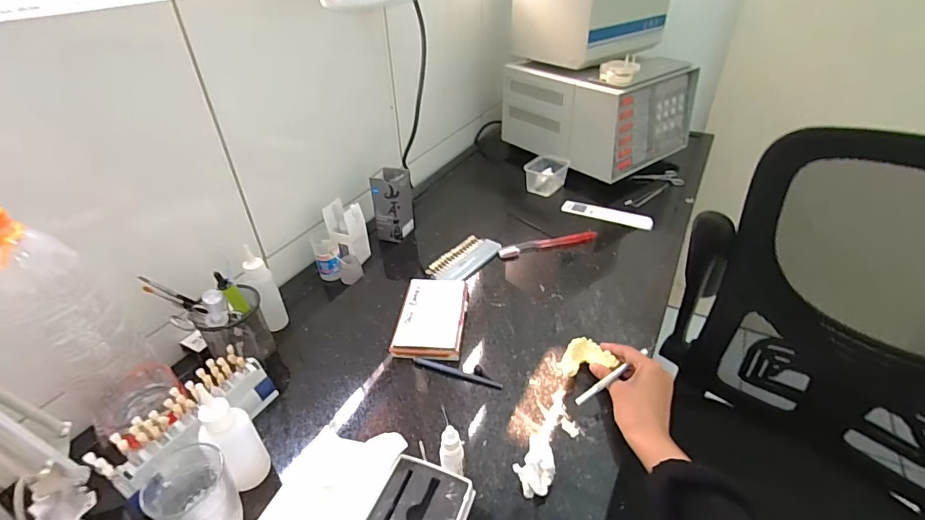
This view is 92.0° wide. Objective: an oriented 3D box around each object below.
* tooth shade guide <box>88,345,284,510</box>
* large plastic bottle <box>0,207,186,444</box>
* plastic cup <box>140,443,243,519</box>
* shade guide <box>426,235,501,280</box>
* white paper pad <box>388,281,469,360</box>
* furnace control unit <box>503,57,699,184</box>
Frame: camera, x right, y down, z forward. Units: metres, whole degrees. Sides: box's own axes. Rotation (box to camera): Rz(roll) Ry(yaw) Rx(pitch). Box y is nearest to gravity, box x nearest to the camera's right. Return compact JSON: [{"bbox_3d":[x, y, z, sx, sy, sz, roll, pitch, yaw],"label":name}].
[{"bbox_3d":[-0.297,0.177,0.500,0.035,0.079,0.174,19,42,27],"label":"tooth shade guide"},{"bbox_3d":[-0.410,0.079,0.474,0.092,0.300,0.094,28,46,35],"label":"large plastic bottle"},{"bbox_3d":[-0.257,0.230,0.433,0.068,0.084,0.062,-2,36,2],"label":"plastic cup"},{"bbox_3d":[0.005,-0.004,0.804,0.072,0.010,0.146,23,43,31],"label":"shade guide"},{"bbox_3d":[-0.045,0.085,0.675,0.096,0.021,0.156,1,36,6],"label":"white paper pad"},{"bbox_3d":[0.342,-0.394,1.135,0.340,0.206,0.342,-25,42,-27],"label":"furnace control unit"}]

